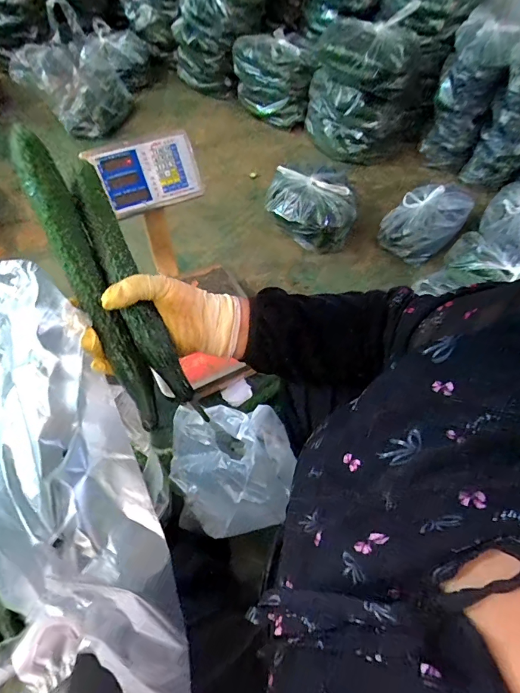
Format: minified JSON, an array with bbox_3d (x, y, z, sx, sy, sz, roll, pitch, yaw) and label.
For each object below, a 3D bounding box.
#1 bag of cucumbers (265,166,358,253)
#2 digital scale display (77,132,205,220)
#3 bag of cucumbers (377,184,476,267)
[{"bbox_3d":[0.166,-0.448,1.252,0.273,0.157,0.233,11,58,5],"label":"bag of cucumbers"},{"bbox_3d":[-0.253,-0.383,0.873,0.234,0.148,0.040,-18,22,-12],"label":"digital scale display"},{"bbox_3d":[0.520,-0.388,1.234,0.271,0.154,0.166,-36,65,-22],"label":"bag of cucumbers"}]

